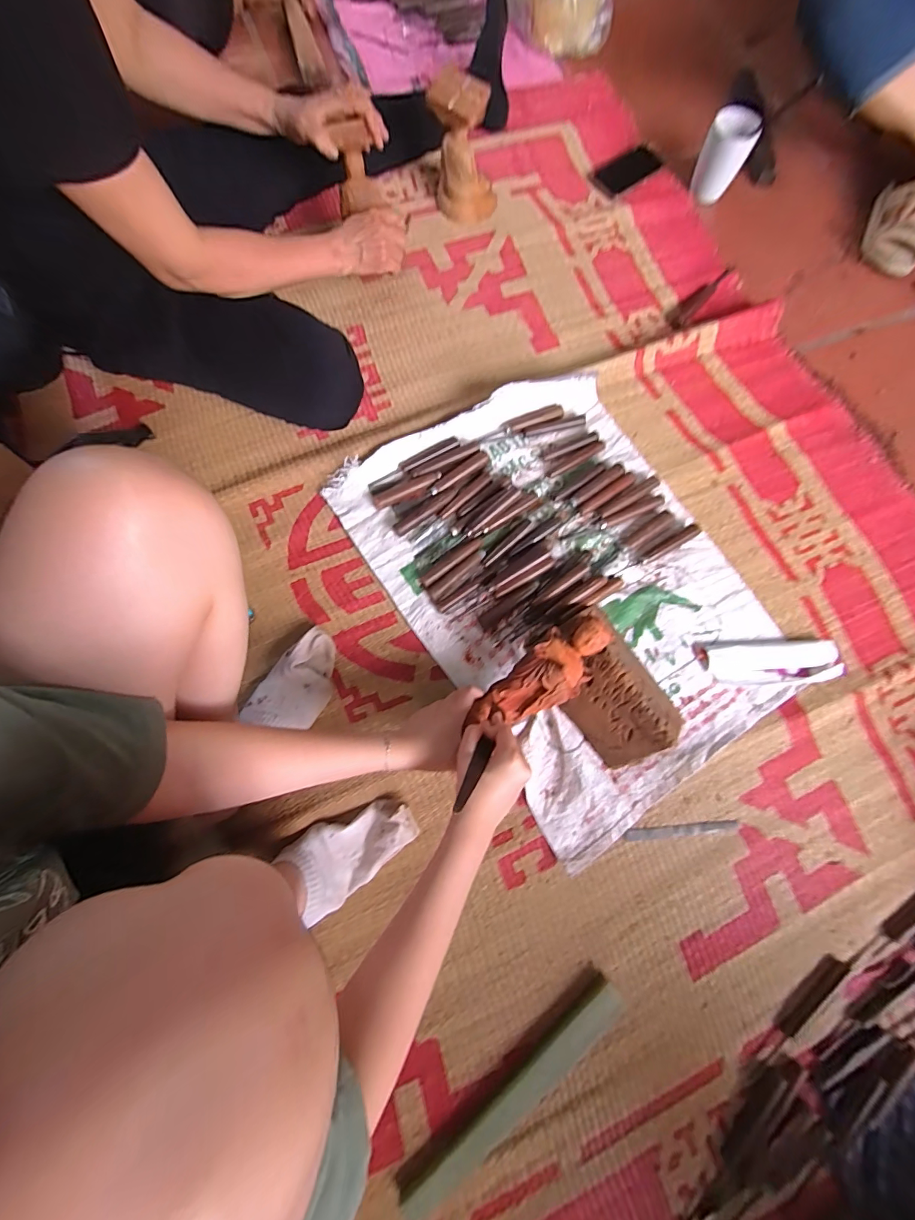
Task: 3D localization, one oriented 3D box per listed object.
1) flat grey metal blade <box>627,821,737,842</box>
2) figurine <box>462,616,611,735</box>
[{"bbox_3d":[0.310,0.305,0.596,0.156,0.008,0.016,-5,77,-2],"label":"flat grey metal blade"},{"bbox_3d":[0.113,0.086,0.555,0.195,0.049,0.076,-37,80,1],"label":"figurine"}]

